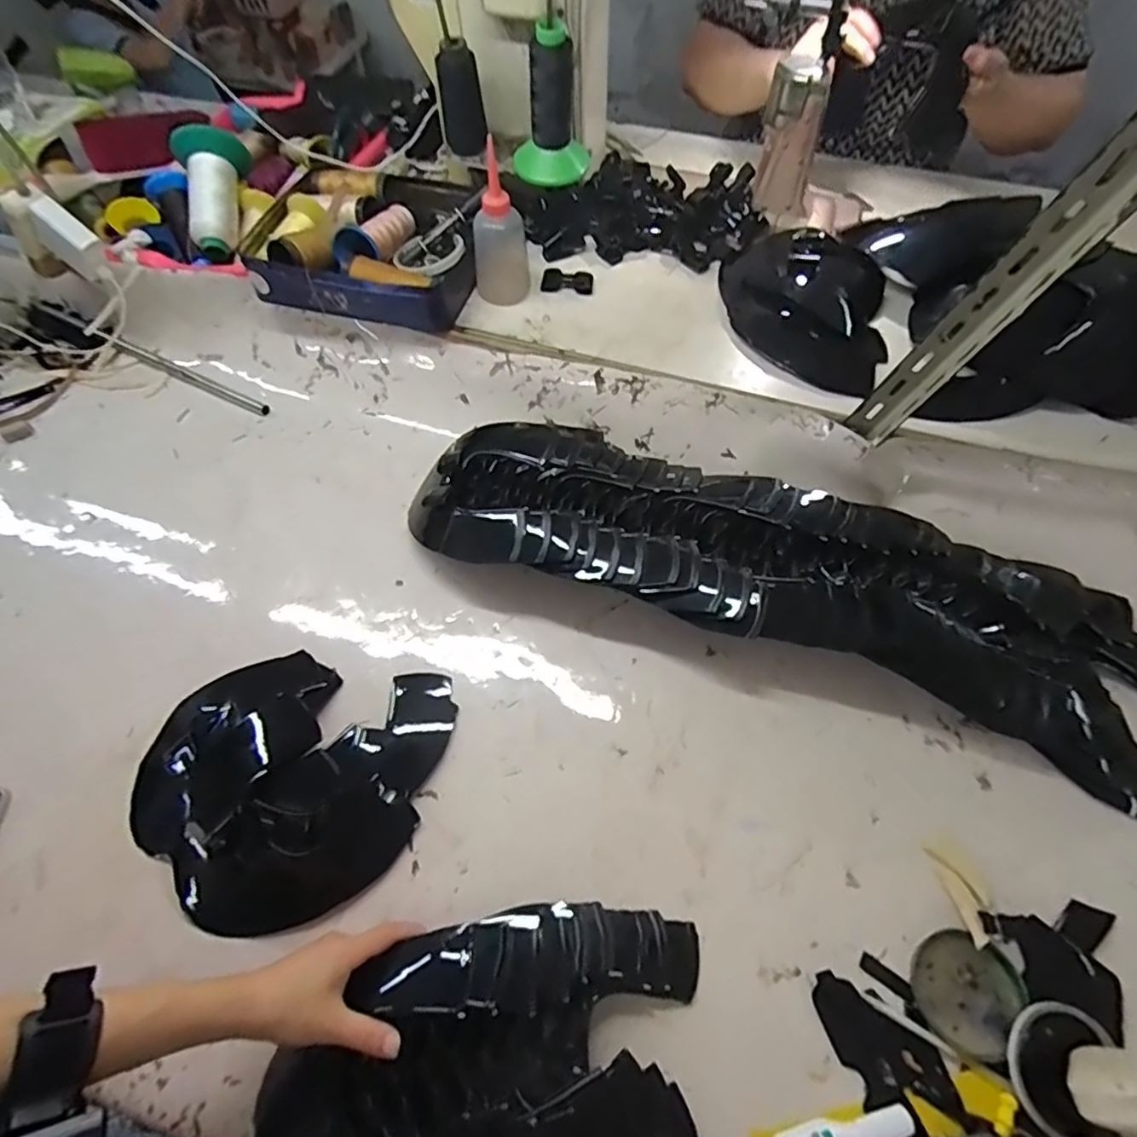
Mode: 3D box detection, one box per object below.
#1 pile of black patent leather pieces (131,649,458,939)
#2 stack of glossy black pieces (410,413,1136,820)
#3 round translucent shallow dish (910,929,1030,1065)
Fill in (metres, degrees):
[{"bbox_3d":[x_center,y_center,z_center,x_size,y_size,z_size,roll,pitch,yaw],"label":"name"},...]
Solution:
[{"bbox_3d":[-0.247,0.177,0.533,0.235,0.064,0.229,10,59,6],"label":"pile of black patent leather pieces"},{"bbox_3d":[0.206,0.001,0.624,0.752,0.079,0.207,19,61,11],"label":"stack of glossy black pieces"},{"bbox_3d":[0.300,0.317,0.468,0.071,0.007,0.078,0,59,0],"label":"round translucent shallow dish"}]

